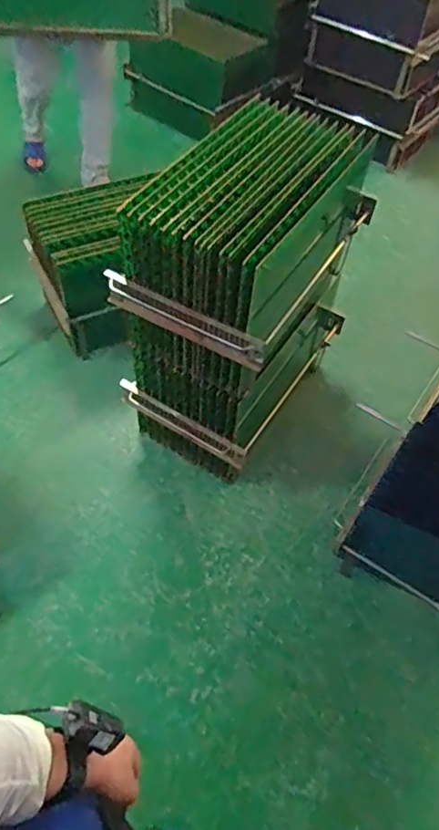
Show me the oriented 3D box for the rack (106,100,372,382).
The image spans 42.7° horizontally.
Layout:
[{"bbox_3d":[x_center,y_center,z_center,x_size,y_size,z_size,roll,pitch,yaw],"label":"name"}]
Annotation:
[{"bbox_3d":[0.080,-0.415,1.377,0.355,0.390,0.614,28,57,15],"label":"rack"}]

